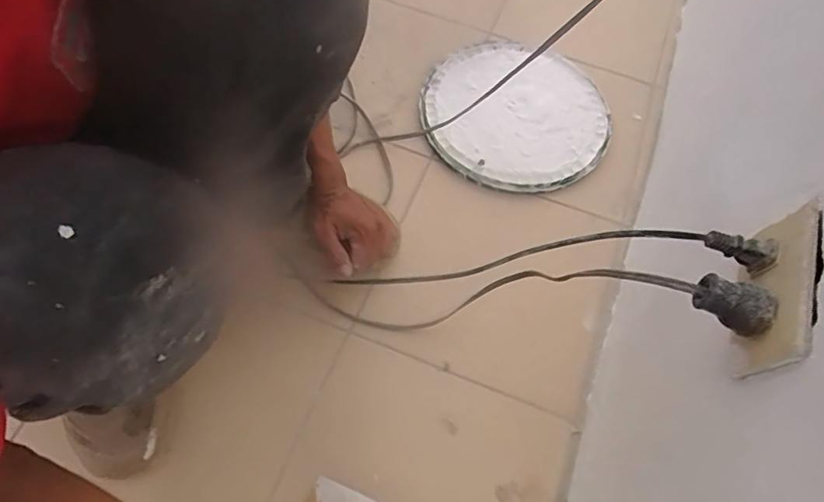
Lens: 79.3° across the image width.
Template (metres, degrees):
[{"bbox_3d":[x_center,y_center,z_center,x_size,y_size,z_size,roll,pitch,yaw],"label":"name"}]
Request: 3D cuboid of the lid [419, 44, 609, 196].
[{"bbox_3d":[0.166,-0.233,0.815,0.293,0.013,0.304,1,63,-2],"label":"lid"}]

